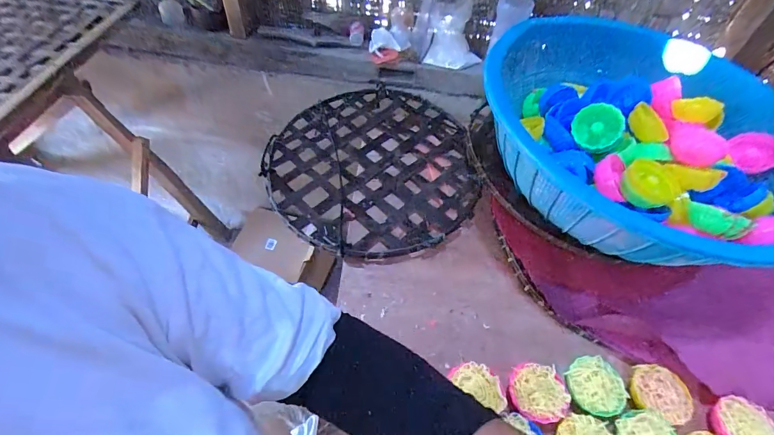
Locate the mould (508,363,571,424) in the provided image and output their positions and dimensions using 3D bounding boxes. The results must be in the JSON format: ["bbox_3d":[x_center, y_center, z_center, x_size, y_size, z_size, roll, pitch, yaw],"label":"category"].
[{"bbox_3d":[0.167,0.196,0.421,0.061,0.032,0.058,3,52,-4],"label":"mould"}]

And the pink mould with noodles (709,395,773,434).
[{"bbox_3d":[0.390,0.230,0.413,0.059,0.019,0.060,-33,62,-27],"label":"pink mould with noodles"}]

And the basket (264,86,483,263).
[{"bbox_3d":[-0.026,-0.086,0.607,0.318,0.020,0.333,-1,55,-4],"label":"basket"}]

